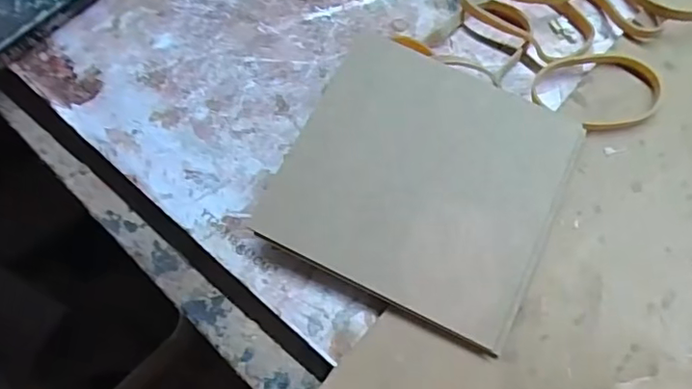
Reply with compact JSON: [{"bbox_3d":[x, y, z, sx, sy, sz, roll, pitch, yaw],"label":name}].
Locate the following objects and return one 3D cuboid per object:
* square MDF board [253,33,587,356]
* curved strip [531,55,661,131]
[{"bbox_3d":[0.033,-0.006,0.239,0.106,0.004,0.104,26,74,7],"label":"square MDF board"},{"bbox_3d":[0.115,-0.048,0.265,0.052,0.008,0.042,31,71,13],"label":"curved strip"}]

